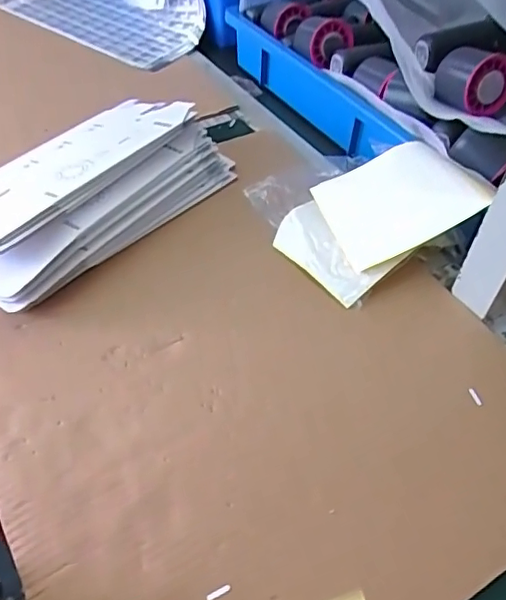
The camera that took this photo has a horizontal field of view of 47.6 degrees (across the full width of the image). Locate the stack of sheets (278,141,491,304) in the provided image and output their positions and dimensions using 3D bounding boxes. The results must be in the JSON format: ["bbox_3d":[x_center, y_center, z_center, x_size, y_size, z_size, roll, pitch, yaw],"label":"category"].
[{"bbox_3d":[0.115,-0.082,0.545,0.175,0.026,0.127,-33,54,0],"label":"stack of sheets"}]

